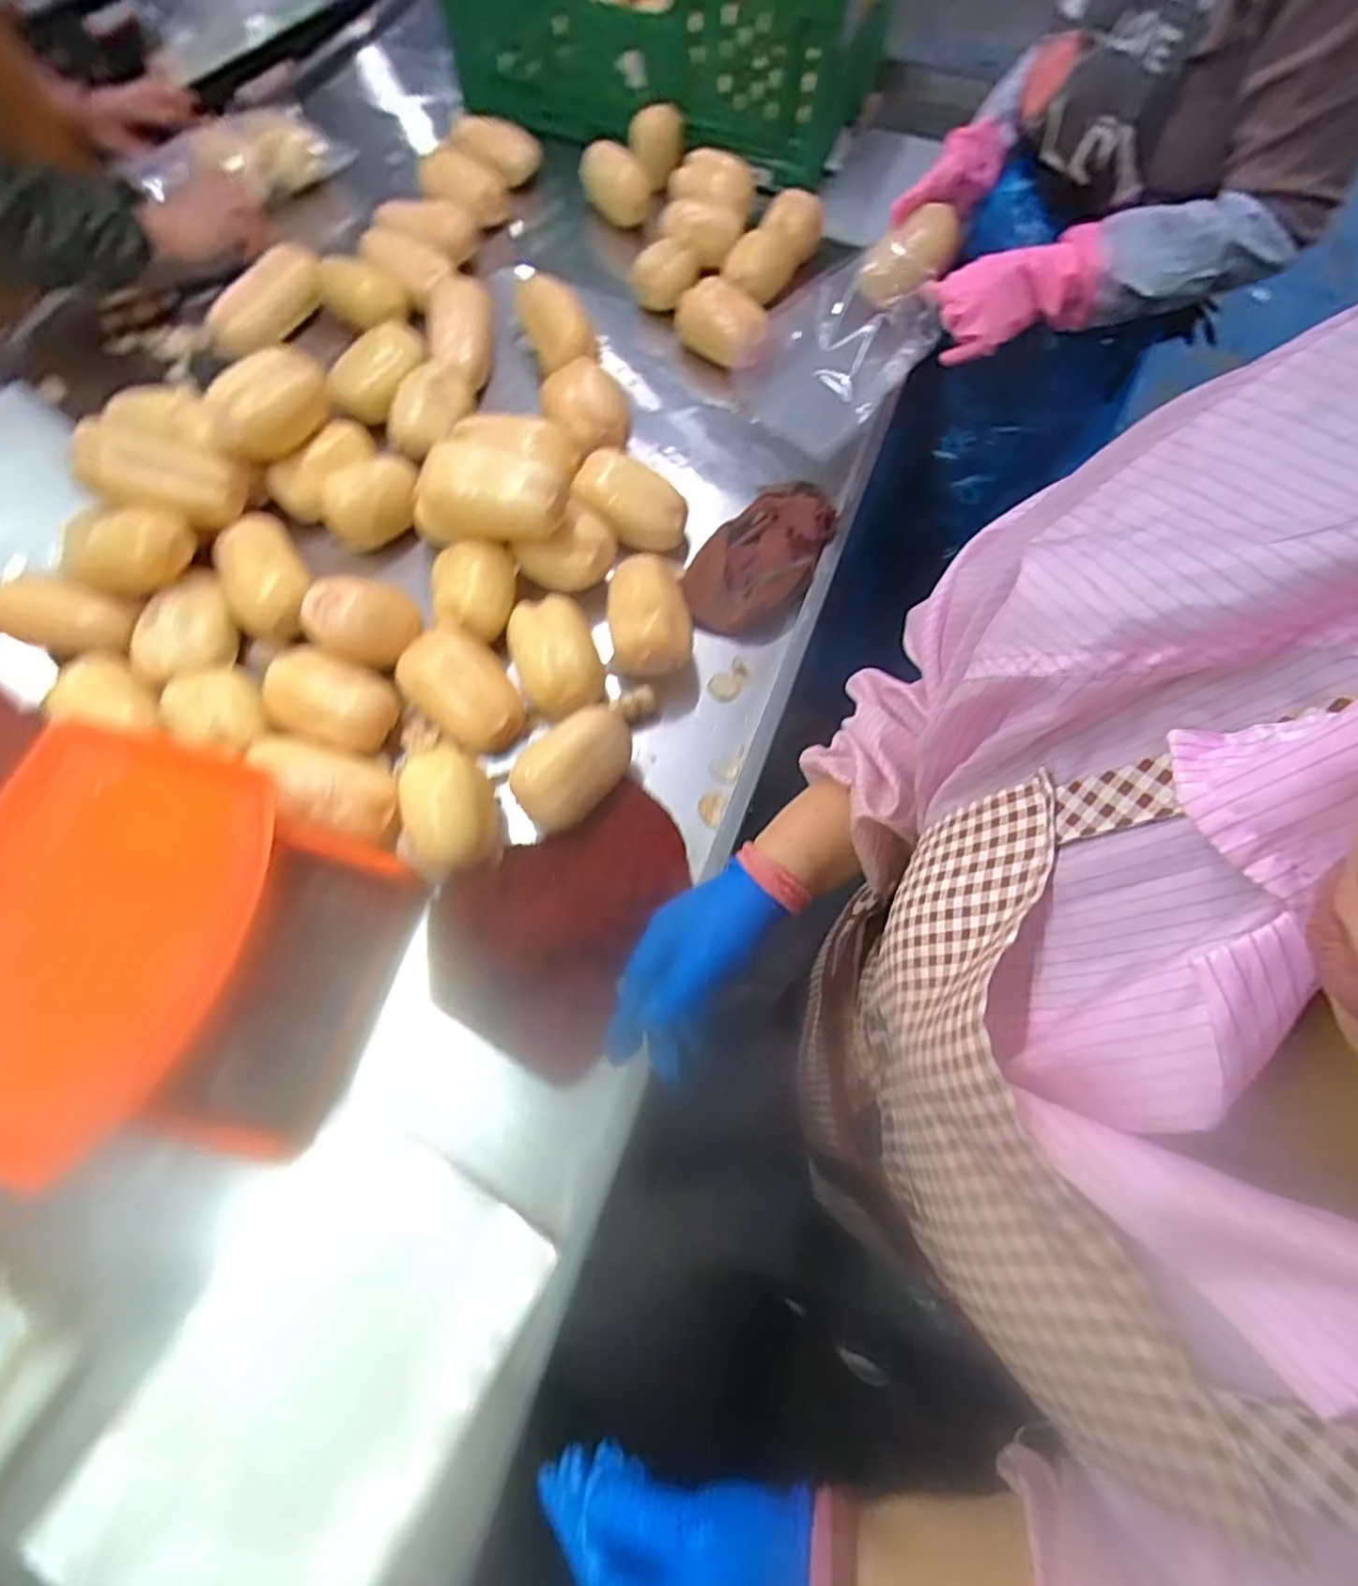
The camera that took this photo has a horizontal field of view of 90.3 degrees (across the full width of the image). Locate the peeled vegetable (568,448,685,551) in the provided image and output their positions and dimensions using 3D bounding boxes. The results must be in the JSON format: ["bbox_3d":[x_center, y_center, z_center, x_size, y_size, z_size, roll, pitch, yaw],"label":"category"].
[{"bbox_3d":[-0.054,-0.323,0.747,0.125,0.064,0.077,27,70,10],"label":"peeled vegetable"}]

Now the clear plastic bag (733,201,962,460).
[{"bbox_3d":[0.215,-0.593,0.857,0.180,0.131,0.293,33,71,12],"label":"clear plastic bag"}]

